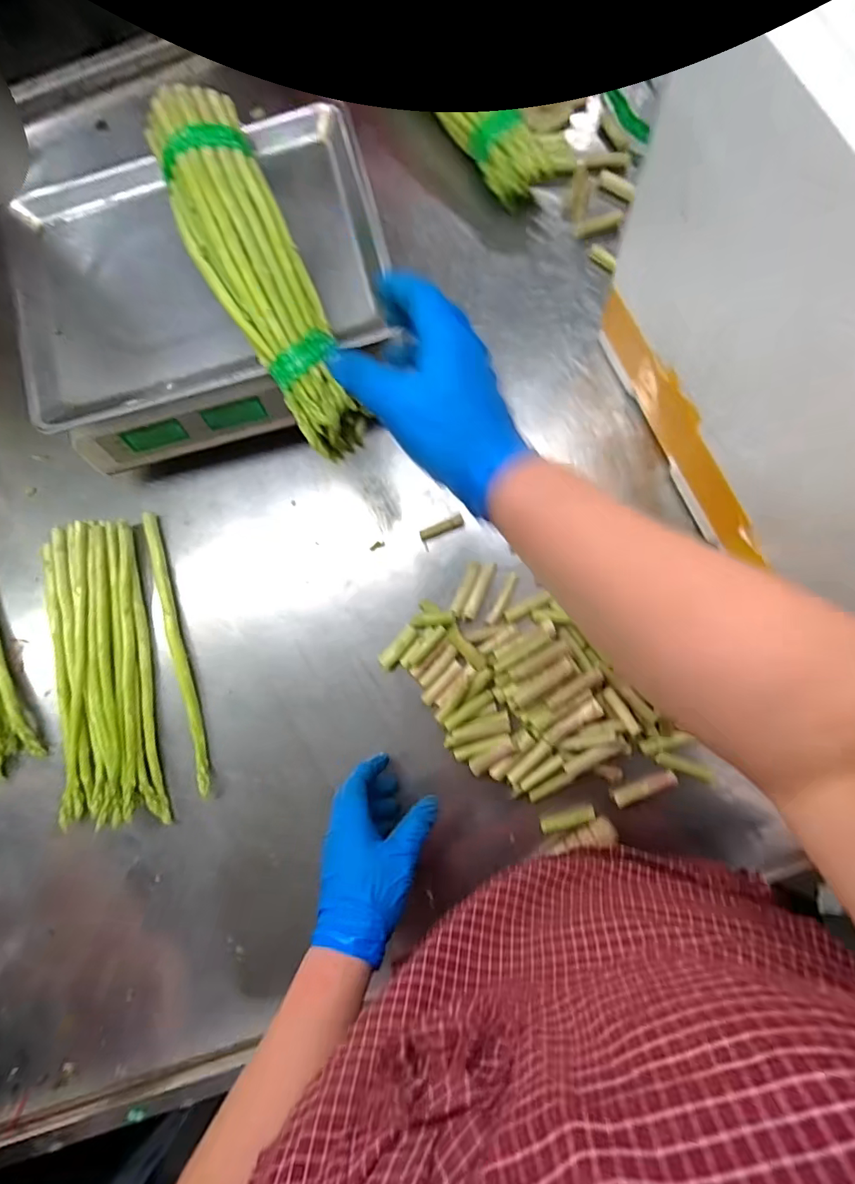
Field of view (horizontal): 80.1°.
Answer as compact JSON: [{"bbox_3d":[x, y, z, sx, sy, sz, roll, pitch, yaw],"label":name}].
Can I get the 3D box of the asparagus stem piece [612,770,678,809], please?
[{"bbox_3d":[0.206,0.186,0.482,0.060,0.012,0.017,-22,83,1],"label":"asparagus stem piece"}]

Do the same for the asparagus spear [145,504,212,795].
[{"bbox_3d":[-0.261,0.060,0.527,0.018,0.014,0.294,-16,84,2],"label":"asparagus spear"}]

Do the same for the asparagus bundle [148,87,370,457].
[{"bbox_3d":[-0.137,-0.258,0.407,0.073,0.047,0.321,-25,84,0],"label":"asparagus bundle"}]

